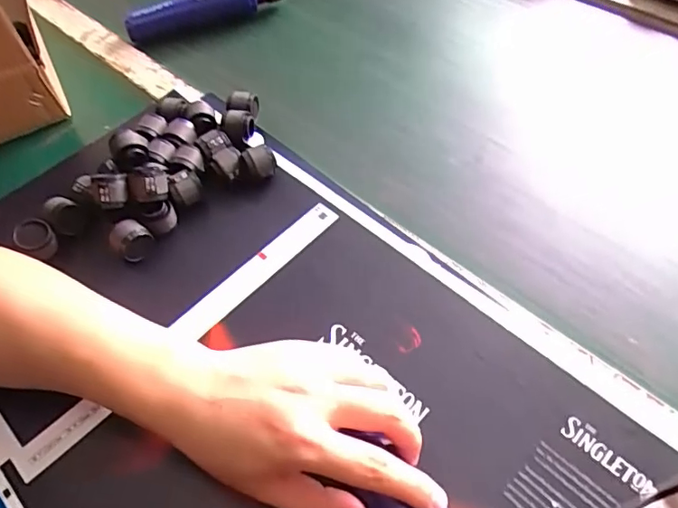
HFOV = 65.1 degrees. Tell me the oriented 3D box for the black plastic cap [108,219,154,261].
[{"bbox_3d":[-0.171,-0.010,0.437,0.024,0.030,0.027,28,62,21],"label":"black plastic cap"}]

